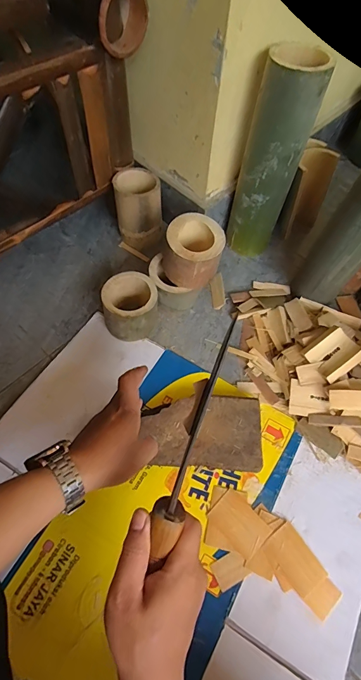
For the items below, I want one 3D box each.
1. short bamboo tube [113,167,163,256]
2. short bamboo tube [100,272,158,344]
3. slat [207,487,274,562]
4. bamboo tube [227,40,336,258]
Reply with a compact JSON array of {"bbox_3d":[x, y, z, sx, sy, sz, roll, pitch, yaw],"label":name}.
[{"bbox_3d":[-0.080,-0.250,0.698,0.083,0.127,0.092,-3,60,-5],"label":"short bamboo tube"},{"bbox_3d":[-0.083,-0.052,0.604,0.086,0.083,0.090,1,60,-2],"label":"short bamboo tube"},{"bbox_3d":[0.079,0.245,0.480,0.050,0.004,0.074,-39,65,-20],"label":"slat"},{"bbox_3d":[0.150,-0.293,0.613,0.094,0.319,0.089,12,60,4],"label":"bamboo tube"}]

